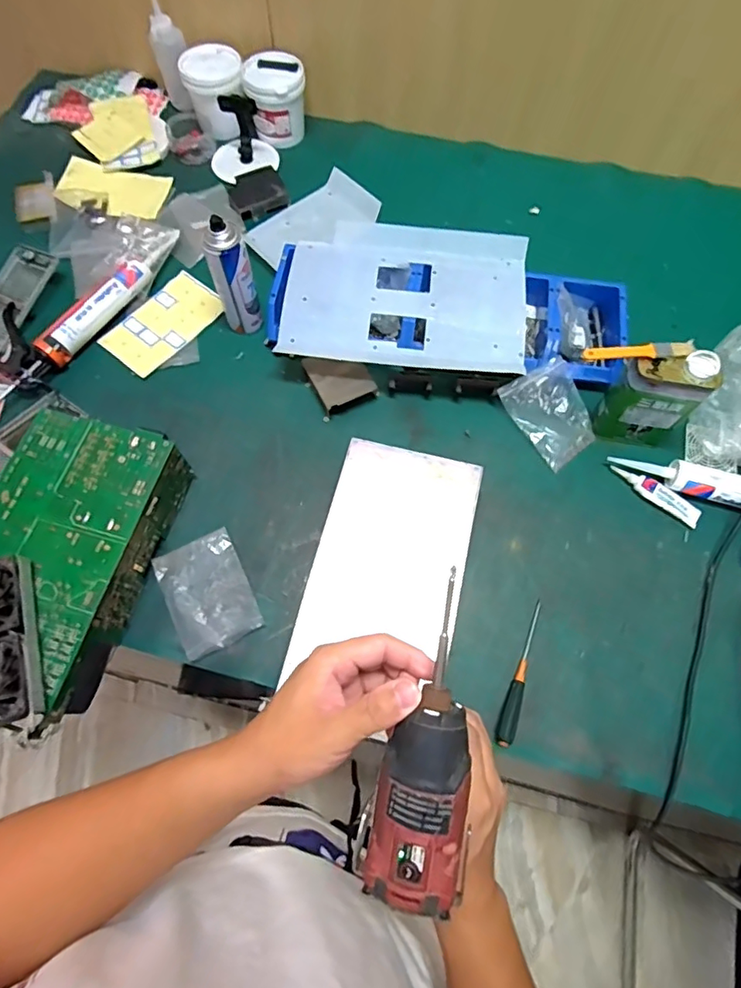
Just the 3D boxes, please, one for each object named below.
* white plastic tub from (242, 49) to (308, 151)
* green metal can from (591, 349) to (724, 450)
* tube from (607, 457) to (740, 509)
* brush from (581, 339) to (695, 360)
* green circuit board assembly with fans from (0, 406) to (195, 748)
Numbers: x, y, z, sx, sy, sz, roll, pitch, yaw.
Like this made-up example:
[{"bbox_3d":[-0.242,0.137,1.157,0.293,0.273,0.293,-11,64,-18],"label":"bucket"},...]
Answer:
[{"bbox_3d":[-0.202,-0.859,1.138,0.130,0.104,0.124,-9,69,-4],"label":"white plastic tub"},{"bbox_3d":[0.437,-0.147,0.807,0.123,0.165,0.059,13,69,5],"label":"green metal can"},{"bbox_3d":[0.542,-0.014,0.833,0.305,0.041,0.056,15,69,6],"label":"tube"},{"bbox_3d":[0.378,-0.203,0.746,0.150,0.018,0.023,-2,68,-1],"label":"brush"},{"bbox_3d":[-0.440,0.095,0.736,0.207,0.164,0.401,14,69,5],"label":"green circuit board assembly with fans"}]

